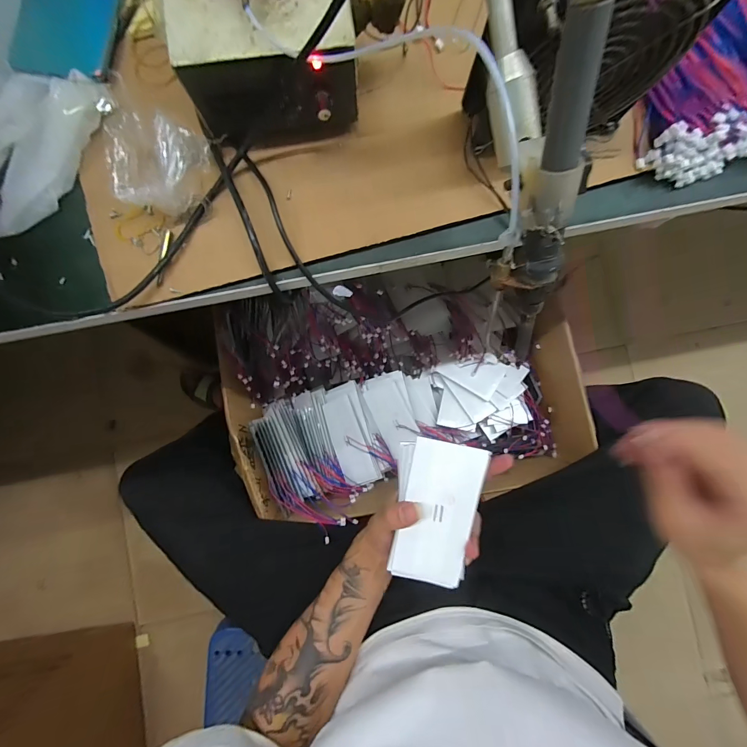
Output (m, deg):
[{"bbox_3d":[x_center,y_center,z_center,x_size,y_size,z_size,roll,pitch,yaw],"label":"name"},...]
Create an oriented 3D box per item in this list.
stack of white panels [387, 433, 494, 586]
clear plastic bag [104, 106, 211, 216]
[{"bbox_3d":[0.059,0.132,0.338,0.074,0.026,0.141,5,98,1],"label":"stack of white panels"},{"bbox_3d":[-0.157,-0.148,0.256,0.077,0.035,0.054,19,87,2],"label":"clear plastic bag"}]

